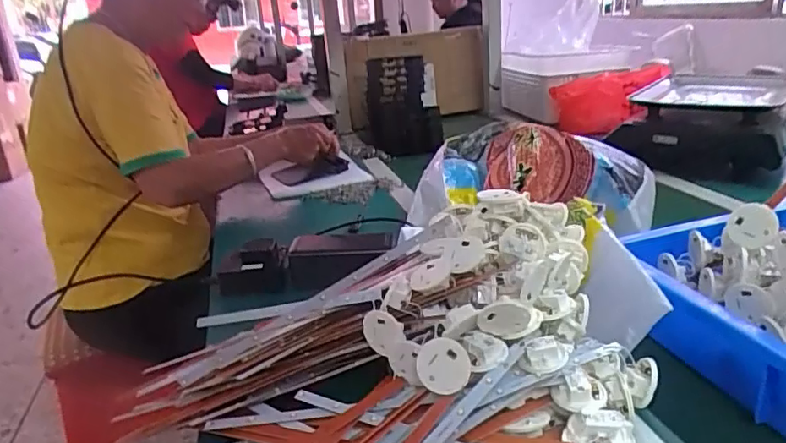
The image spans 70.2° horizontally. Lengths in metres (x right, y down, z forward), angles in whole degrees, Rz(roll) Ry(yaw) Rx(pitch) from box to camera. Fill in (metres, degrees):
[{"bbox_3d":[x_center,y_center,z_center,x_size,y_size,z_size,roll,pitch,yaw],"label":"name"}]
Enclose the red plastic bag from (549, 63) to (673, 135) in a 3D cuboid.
[{"bbox_3d":[0.479,-0.271,1.278,0.087,0.144,0.237,-21,27,-39],"label":"red plastic bag"}]

